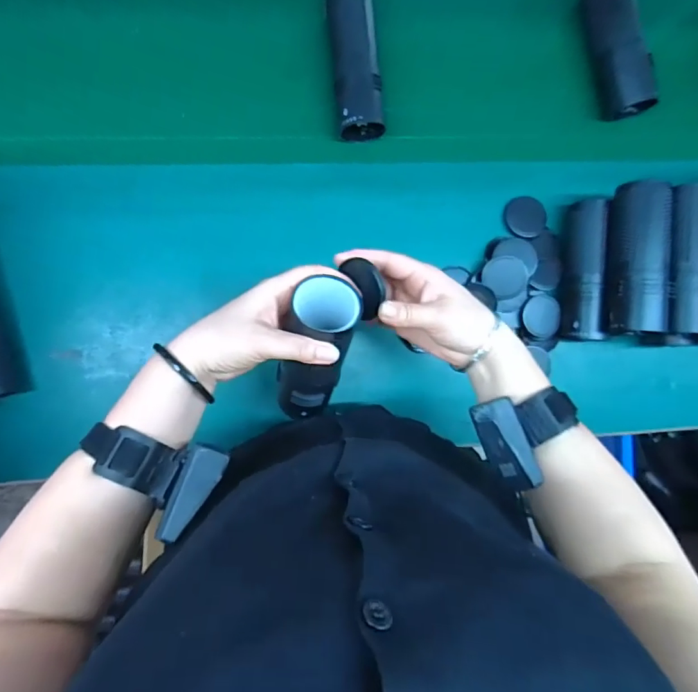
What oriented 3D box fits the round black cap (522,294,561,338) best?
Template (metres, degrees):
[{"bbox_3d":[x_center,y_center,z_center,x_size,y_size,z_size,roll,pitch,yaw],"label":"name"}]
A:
[{"bbox_3d":[0.232,-0.036,0.575,0.045,0.006,0.050,-2,90,-7],"label":"round black cap"}]

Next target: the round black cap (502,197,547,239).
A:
[{"bbox_3d":[0.217,-0.159,0.588,0.051,0.014,0.047,0,90,-7],"label":"round black cap"}]

